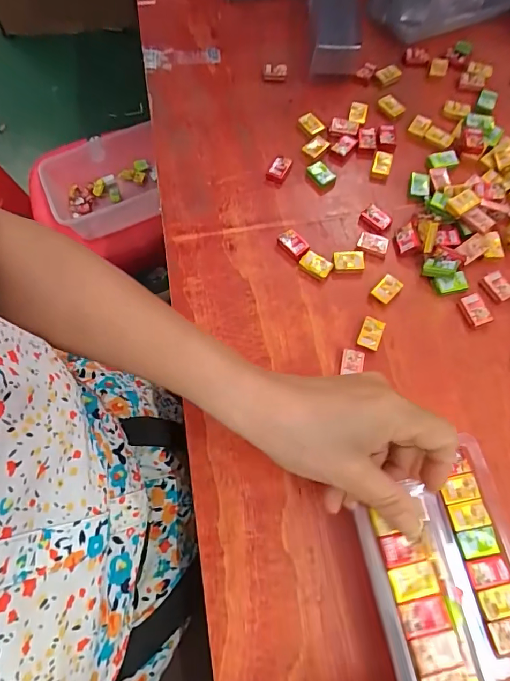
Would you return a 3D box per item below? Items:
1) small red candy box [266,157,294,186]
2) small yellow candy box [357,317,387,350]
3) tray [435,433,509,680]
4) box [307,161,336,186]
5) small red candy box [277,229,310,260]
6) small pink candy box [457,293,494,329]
[{"bbox_3d":[0.024,-0.161,0.393,0.017,0.010,0.026,28,72,12],"label":"small red candy box"},{"bbox_3d":[0.092,-0.005,0.332,0.017,0.005,0.025,20,70,9],"label":"small yellow candy box"},{"bbox_3d":[0.152,0.136,0.277,0.047,0.011,0.134,-10,69,-2],"label":"tray"},{"bbox_3d":[0.063,-0.157,0.390,0.017,0.005,0.026,-42,73,-14],"label":"box"},{"bbox_3d":[0.033,-0.083,0.364,0.018,0.010,0.027,-39,73,-13],"label":"small red candy box"},{"bbox_3d":[0.178,-0.024,0.338,0.017,0.009,0.026,-23,70,-8],"label":"small pink candy box"}]

